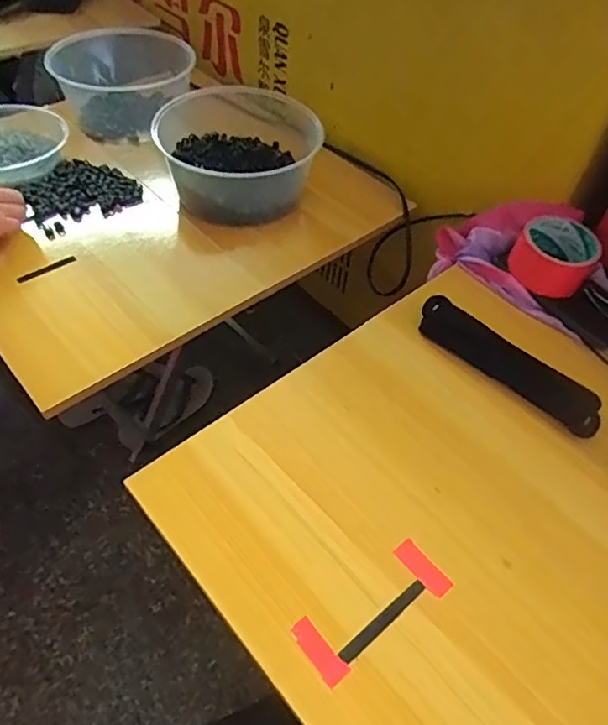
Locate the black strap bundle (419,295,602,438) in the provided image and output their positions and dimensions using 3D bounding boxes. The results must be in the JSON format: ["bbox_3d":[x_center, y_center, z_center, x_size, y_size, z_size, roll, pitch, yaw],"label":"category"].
[{"bbox_3d":[0.205,0.000,0.560,0.201,0.022,0.037,39,58,24],"label":"black strap bundle"}]

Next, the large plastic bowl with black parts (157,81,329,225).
[{"bbox_3d":[-0.092,-0.288,0.790,0.224,0.126,0.200,-6,52,-10],"label":"large plastic bowl with black parts"}]

